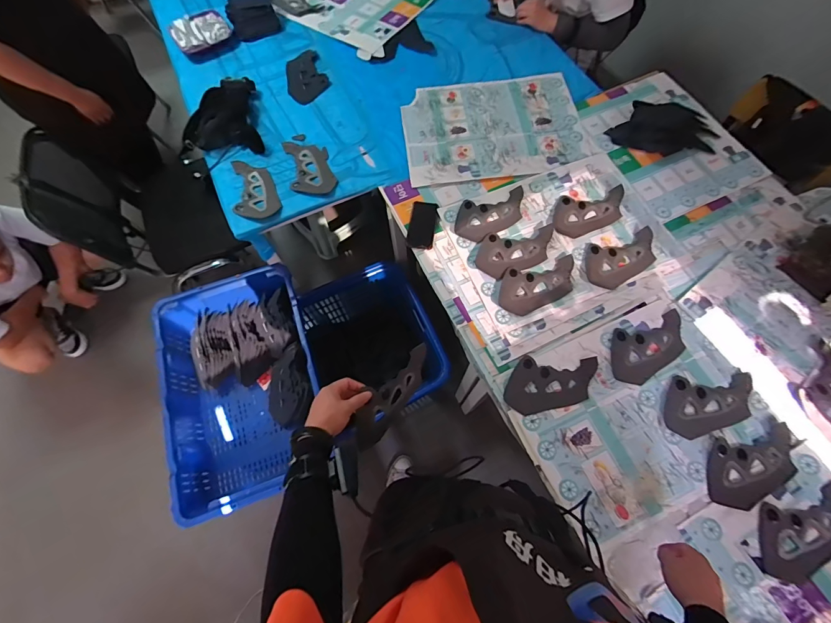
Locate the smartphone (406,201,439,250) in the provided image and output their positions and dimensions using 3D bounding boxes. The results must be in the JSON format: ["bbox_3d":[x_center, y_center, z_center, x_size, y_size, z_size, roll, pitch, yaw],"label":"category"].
[{"bbox_3d":[0.020,-0.235,1.013,0.072,0.009,0.143,8,68,4],"label":"smartphone"}]

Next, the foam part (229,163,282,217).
[{"bbox_3d":[-0.452,-0.349,1.066,0.122,0.013,0.202,-10,68,-4],"label":"foam part"}]

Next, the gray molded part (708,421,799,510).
[{"bbox_3d":[0.723,0.333,0.802,0.224,0.018,0.135,-10,68,-3],"label":"gray molded part"}]

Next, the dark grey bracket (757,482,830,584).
[{"bbox_3d":[0.790,0.446,0.761,0.225,0.017,0.126,-14,68,-5],"label":"dark grey bracket"}]

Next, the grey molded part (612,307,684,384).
[{"bbox_3d":[0.555,0.085,0.887,0.219,0.021,0.130,-17,68,-6],"label":"grey molded part"}]

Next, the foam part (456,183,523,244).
[{"bbox_3d":[0.204,-0.263,1.011,0.212,0.019,0.117,-24,69,-9],"label":"foam part"}]

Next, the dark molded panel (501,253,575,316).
[{"bbox_3d":[0.309,-0.076,0.941,0.229,0.027,0.118,-27,70,-10],"label":"dark molded panel"}]

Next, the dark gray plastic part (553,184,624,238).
[{"bbox_3d":[0.472,-0.279,1.019,0.224,0.018,0.114,-22,69,-8],"label":"dark gray plastic part"}]

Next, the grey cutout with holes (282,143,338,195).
[{"bbox_3d":[-0.307,-0.424,1.090,0.125,0.015,0.221,-15,68,-5],"label":"grey cutout with holes"}]

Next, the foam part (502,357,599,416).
[{"bbox_3d":[0.311,0.156,0.852,0.226,0.021,0.119,-12,68,-4],"label":"foam part"}]

